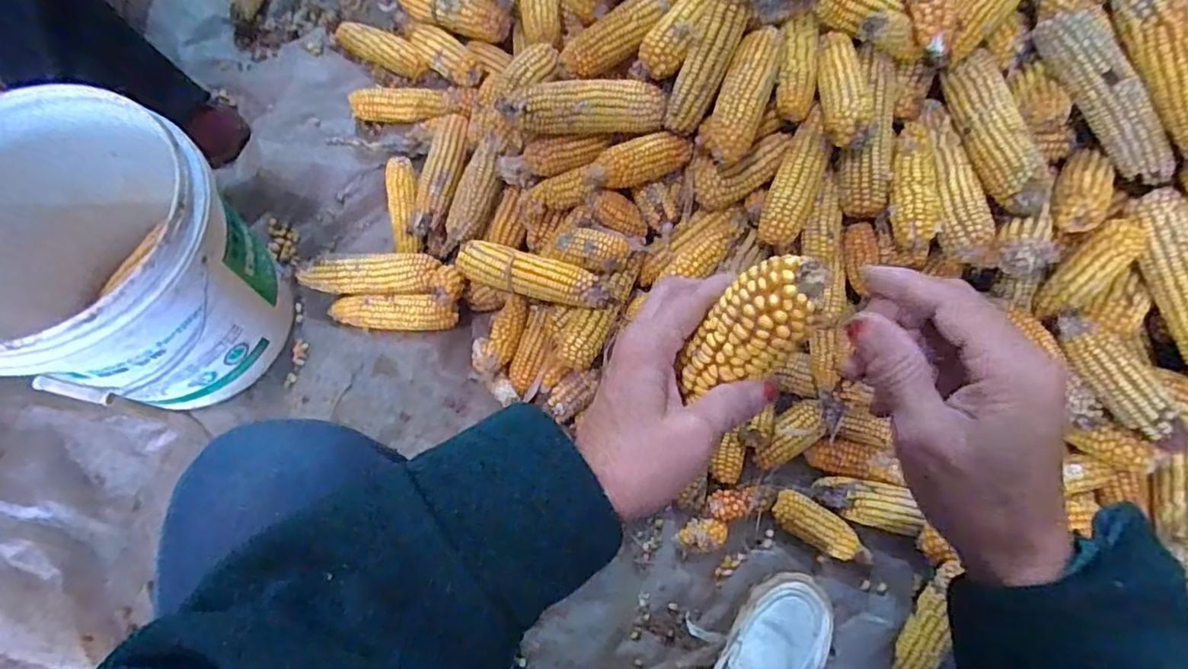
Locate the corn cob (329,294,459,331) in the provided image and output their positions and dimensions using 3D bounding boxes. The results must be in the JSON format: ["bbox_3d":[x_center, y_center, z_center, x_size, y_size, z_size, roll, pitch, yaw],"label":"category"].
[{"bbox_3d":[-0.241,-0.027,0.732,0.147,0.034,0.039,-1,73,1],"label":"corn cob"}]

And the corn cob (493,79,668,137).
[{"bbox_3d":[-0.010,-0.241,0.648,0.171,0.053,0.041,-10,73,-2],"label":"corn cob"}]

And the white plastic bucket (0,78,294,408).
[{"bbox_3d":[-0.474,-0.071,0.620,0.246,0.237,0.234,0,73,1],"label":"white plastic bucket"}]

